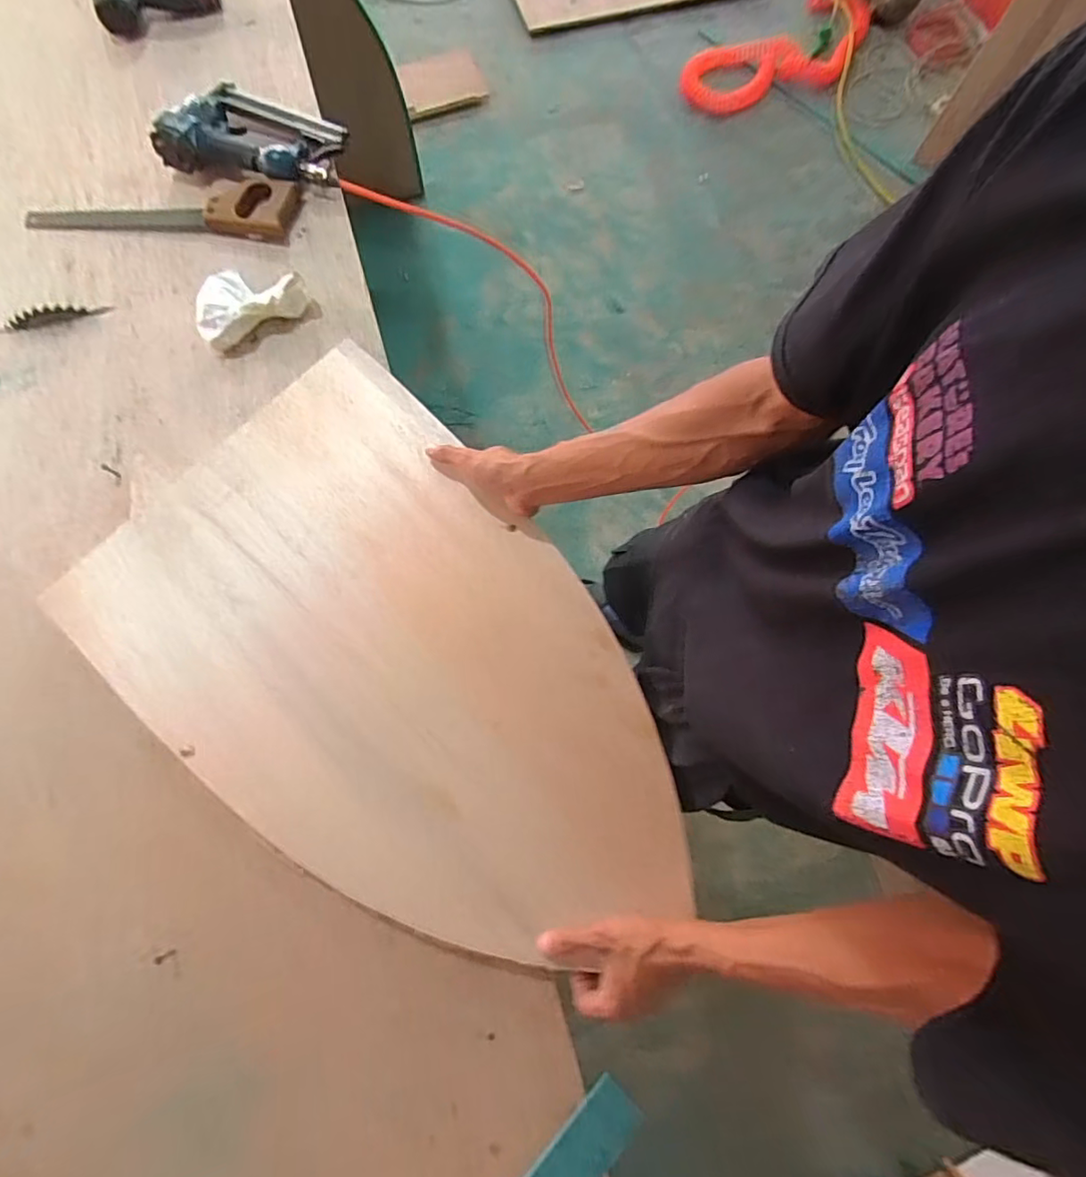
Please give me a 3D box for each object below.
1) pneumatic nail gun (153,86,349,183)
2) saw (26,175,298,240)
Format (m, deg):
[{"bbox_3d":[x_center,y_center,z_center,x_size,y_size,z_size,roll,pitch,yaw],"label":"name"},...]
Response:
[{"bbox_3d":[-0.430,-0.693,0.849,0.249,0.056,0.165,9,74,1],"label":"pneumatic nail gun"},{"bbox_3d":[-0.557,-0.567,0.825,0.385,0.019,0.111,2,74,-1],"label":"saw"}]

